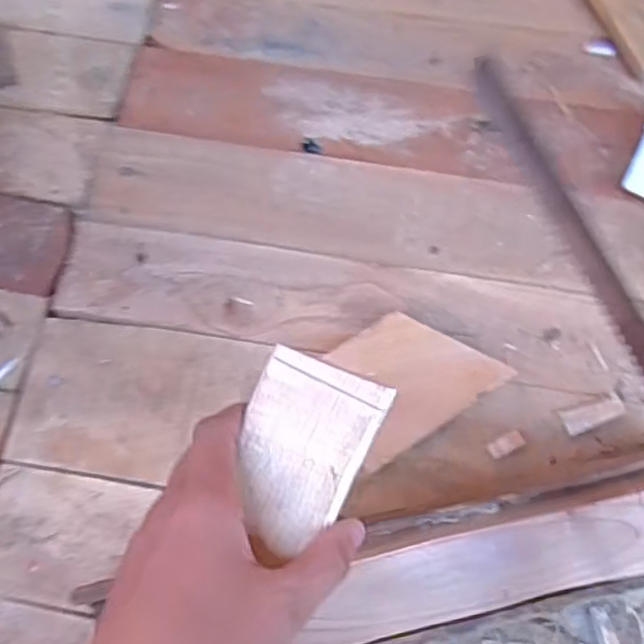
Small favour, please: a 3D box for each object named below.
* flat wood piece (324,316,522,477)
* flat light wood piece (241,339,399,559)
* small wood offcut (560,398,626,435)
[{"bbox_3d":[0.064,0.040,0.526,0.123,0.021,0.093,-33,72,-11],"label":"flat wood piece"},{"bbox_3d":[-0.010,0.057,0.311,0.060,0.013,0.082,24,86,24],"label":"flat light wood piece"},{"bbox_3d":[0.204,0.070,0.516,0.047,0.004,0.018,-15,70,-5],"label":"small wood offcut"}]

